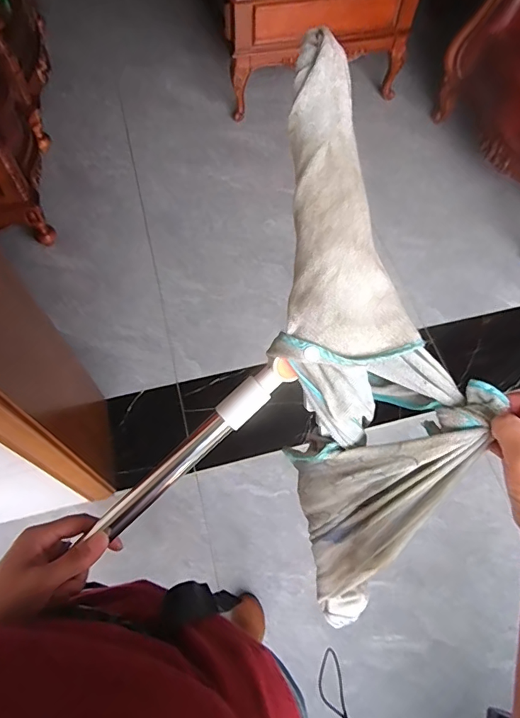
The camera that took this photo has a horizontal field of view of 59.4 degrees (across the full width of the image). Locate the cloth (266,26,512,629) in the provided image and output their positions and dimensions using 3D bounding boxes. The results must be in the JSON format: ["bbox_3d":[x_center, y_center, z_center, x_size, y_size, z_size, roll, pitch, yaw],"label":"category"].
[{"bbox_3d":[0.100,0.008,0.386,0.151,0.068,0.483,-12,103,-8],"label":"cloth"}]

